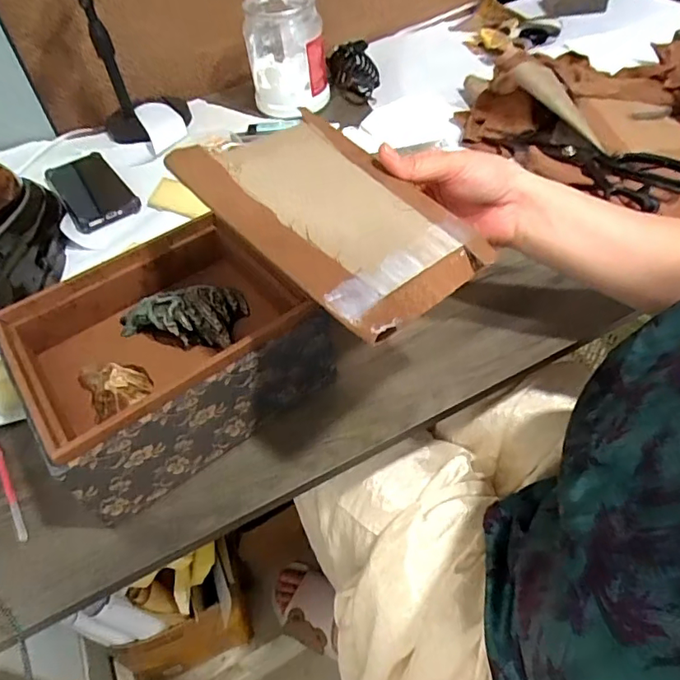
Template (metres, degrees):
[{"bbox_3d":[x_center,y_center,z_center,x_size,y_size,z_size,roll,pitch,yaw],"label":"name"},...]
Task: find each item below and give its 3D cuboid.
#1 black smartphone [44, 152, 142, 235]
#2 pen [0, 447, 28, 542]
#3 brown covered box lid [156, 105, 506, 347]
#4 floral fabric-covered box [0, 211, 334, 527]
[{"bbox_3d":[-0.326,-0.197,0.682,0.080,0.023,0.171,-30,53,-19],"label":"black smartphone"},{"bbox_3d":[-0.265,0.116,0.415,0.008,0.008,0.104,-30,53,-19],"label":"pen"},{"bbox_3d":[-0.003,-0.090,0.356,0.132,0.010,0.193,-34,67,-30],"label":"brown covered box lid"},{"bbox_3d":[-0.139,0.009,0.437,0.210,0.096,0.172,-32,54,-20],"label":"floral fabric-covered box"}]

